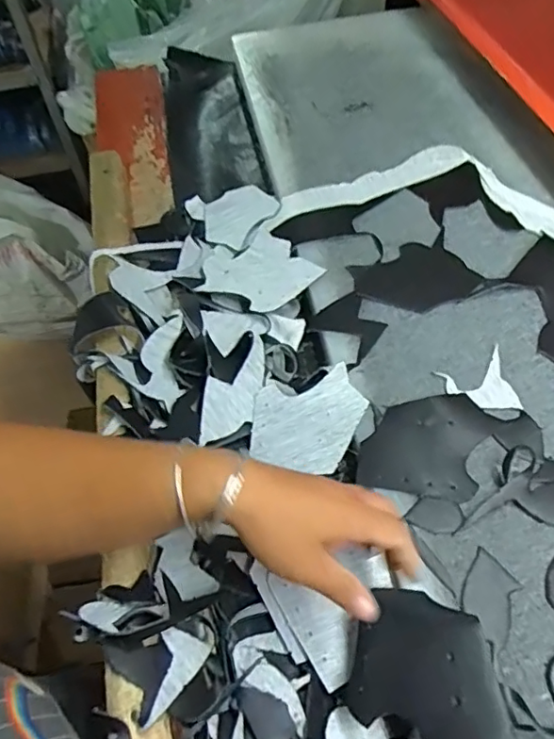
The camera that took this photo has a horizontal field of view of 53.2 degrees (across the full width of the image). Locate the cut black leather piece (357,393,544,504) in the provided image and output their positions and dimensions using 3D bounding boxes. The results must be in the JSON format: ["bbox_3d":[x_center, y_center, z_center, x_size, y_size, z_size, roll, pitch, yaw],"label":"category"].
[{"bbox_3d":[0.154,0.068,0.498,0.162,0.007,0.096,-10,54,-3],"label":"cut black leather piece"}]

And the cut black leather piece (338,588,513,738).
[{"bbox_3d":[0.106,0.212,0.381,0.103,0.032,0.094,24,59,19],"label":"cut black leather piece"}]

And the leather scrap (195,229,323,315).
[{"bbox_3d":[-0.030,-0.114,0.634,0.121,0.012,0.128,-34,59,-19],"label":"leather scrap"}]

